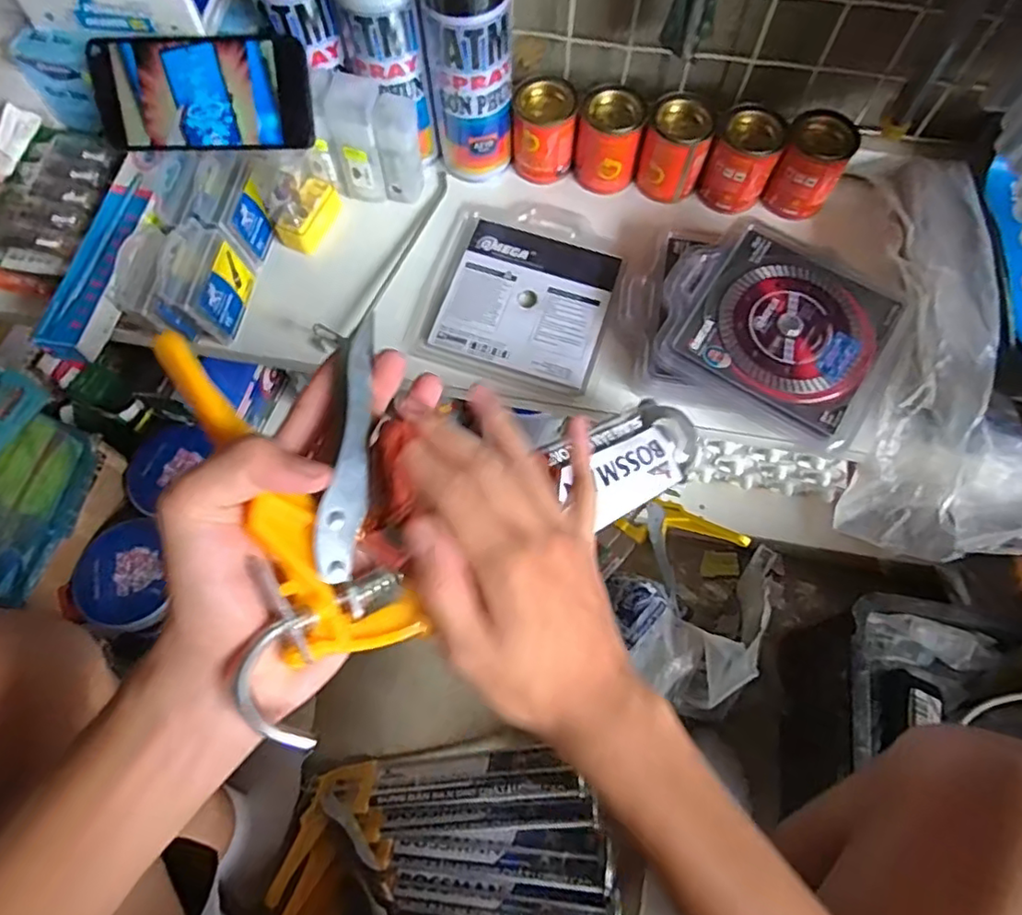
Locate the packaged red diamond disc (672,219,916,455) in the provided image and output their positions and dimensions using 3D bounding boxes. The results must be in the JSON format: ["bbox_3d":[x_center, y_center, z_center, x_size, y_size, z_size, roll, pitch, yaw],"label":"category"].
[{"bbox_3d":[0.219,-0.102,0.469,0.144,0.024,0.149,31,70,13],"label":"packaged red diamond disc"}]

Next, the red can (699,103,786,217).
[{"bbox_3d":[0.198,-0.253,0.520,0.056,0.066,0.051,0,66,0],"label":"red can"}]

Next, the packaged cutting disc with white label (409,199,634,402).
[{"bbox_3d":[0.009,-0.142,0.516,0.157,0.019,0.170,16,67,7],"label":"packaged cutting disc with white label"}]

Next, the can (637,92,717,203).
[{"bbox_3d":[0.142,-0.265,0.523,0.055,0.066,0.048,19,67,8],"label":"can"}]

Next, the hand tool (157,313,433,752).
[{"bbox_3d":[-0.081,0.023,0.255,0.082,0.039,0.165,-20,91,-9],"label":"hand tool"}]

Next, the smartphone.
[{"bbox_3d":[-0.234,-0.274,0.458,0.162,0.073,0.013,0,21,2],"label":"smartphone"}]

